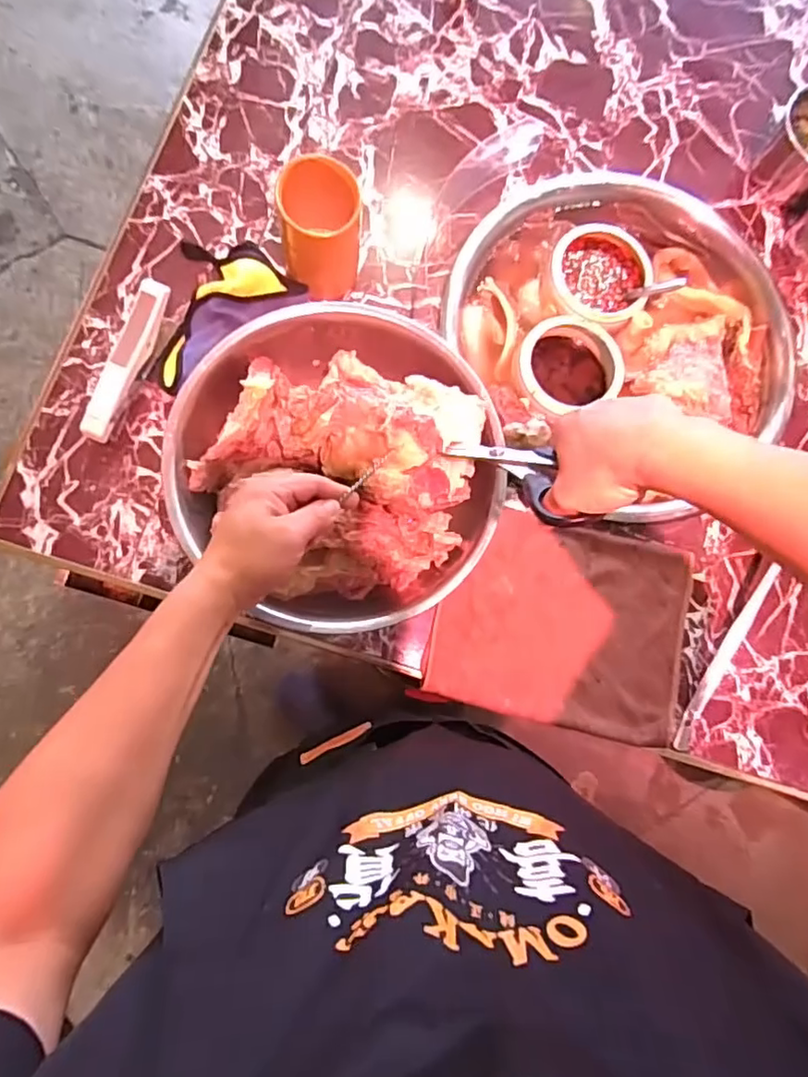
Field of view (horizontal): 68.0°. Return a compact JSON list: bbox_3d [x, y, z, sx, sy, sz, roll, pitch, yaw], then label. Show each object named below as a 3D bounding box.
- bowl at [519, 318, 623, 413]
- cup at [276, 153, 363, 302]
[{"bbox_3d":[0.194,-0.206,0.717,0.123,0.061,0.102,-19,84,-7],"label":"bowl"},{"bbox_3d":[-0.088,-0.323,0.644,0.081,0.126,0.088,1,82,-5],"label":"cup"}]

